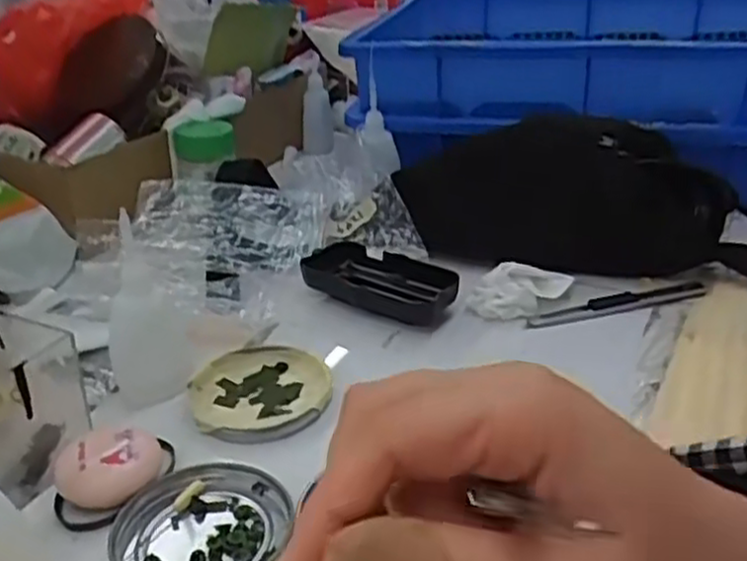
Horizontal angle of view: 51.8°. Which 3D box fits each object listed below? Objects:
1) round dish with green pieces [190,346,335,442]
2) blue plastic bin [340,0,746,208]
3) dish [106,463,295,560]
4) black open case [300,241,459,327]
[{"bbox_3d":[-0.067,0.063,0.441,0.075,0.015,0.078,0,28,0],"label":"round dish with green pieces"},{"bbox_3d":[0.278,-0.222,0.784,0.523,0.123,0.398,4,28,12],"label":"blue plastic bin"},{"bbox_3d":[-0.079,0.114,0.348,0.076,0.008,0.078,0,28,0],"label":"dish"},{"bbox_3d":[0.004,0.001,0.532,0.113,0.025,0.046,18,33,29],"label":"black open case"}]

